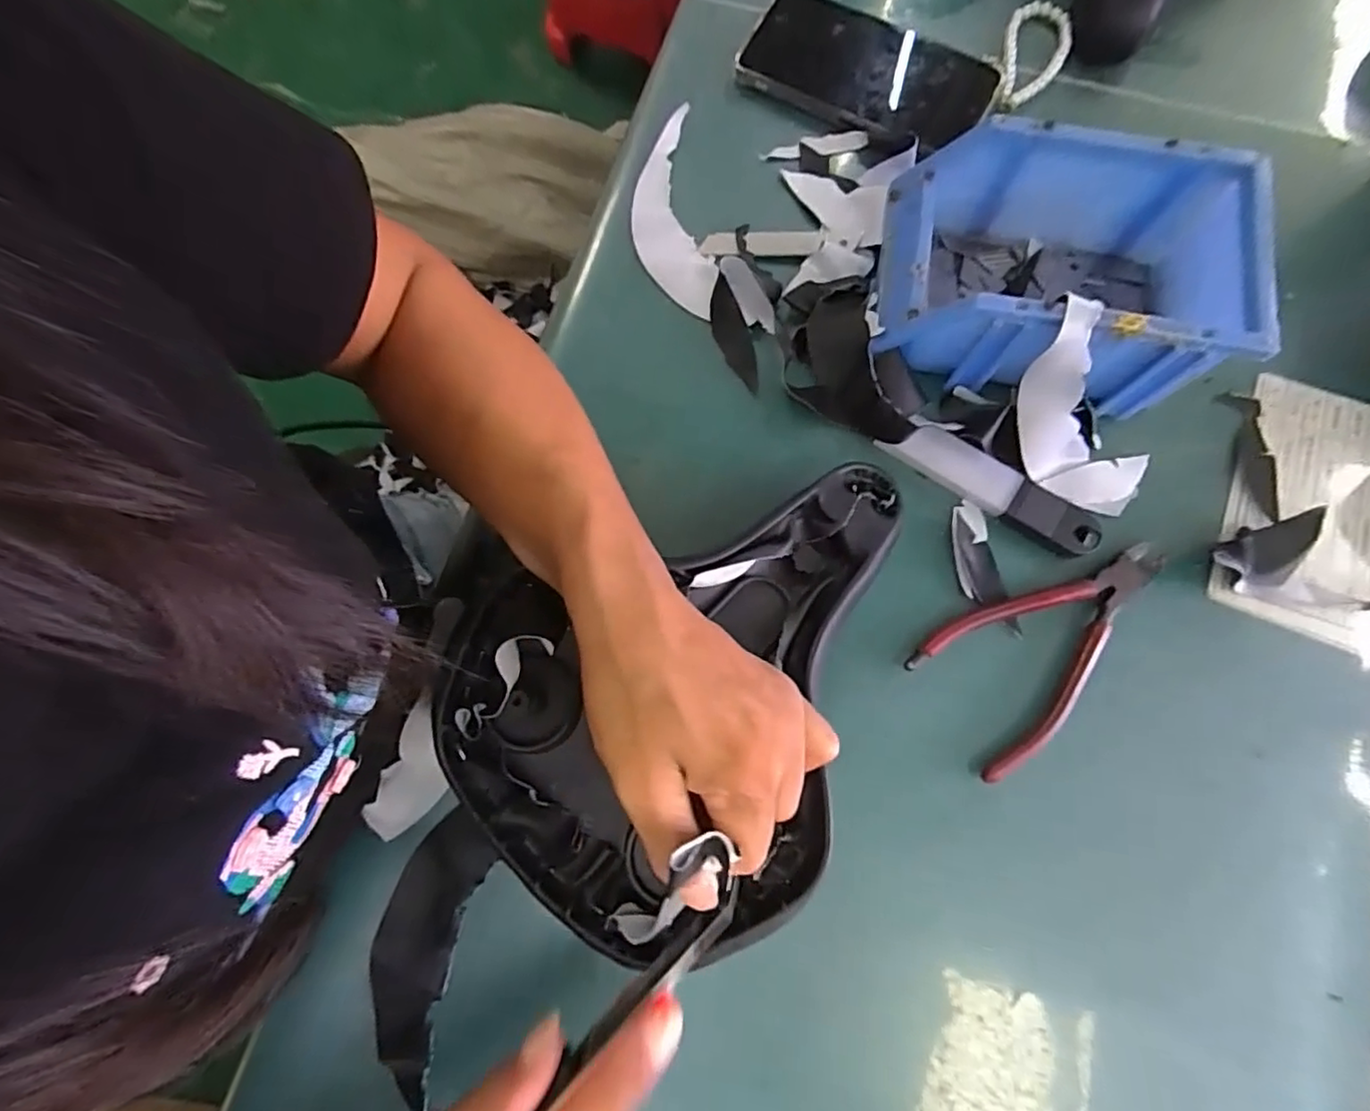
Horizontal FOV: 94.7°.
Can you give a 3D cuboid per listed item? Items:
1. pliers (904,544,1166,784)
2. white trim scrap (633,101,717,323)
[{"bbox_3d":[0.194,0.044,0.331,0.148,0.010,0.074,-33,78,-8],"label":"pliers"},{"bbox_3d":[-0.011,-0.218,0.402,0.046,0.007,0.145,-7,76,-2],"label":"white trim scrap"}]

